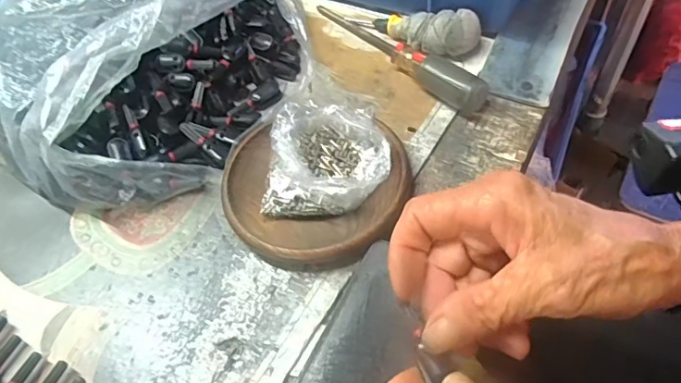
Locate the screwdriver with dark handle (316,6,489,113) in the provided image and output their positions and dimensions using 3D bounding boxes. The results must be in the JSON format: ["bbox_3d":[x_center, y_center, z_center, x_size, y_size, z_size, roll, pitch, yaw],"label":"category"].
[{"bbox_3d":[0.037,-0.110,0.382,0.025,0.021,0.169,-41,60,-19],"label":"screwdriver with dark handle"}]

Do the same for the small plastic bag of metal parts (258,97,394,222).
[{"bbox_3d":[-0.006,-0.023,0.321,0.071,0.033,0.077,5,56,12],"label":"small plastic bag of metal parts"}]

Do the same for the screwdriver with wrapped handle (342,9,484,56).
[{"bbox_3d":[0.053,-0.127,0.400,0.110,0.024,0.028,19,59,34],"label":"screwdriver with wrapped handle"}]

